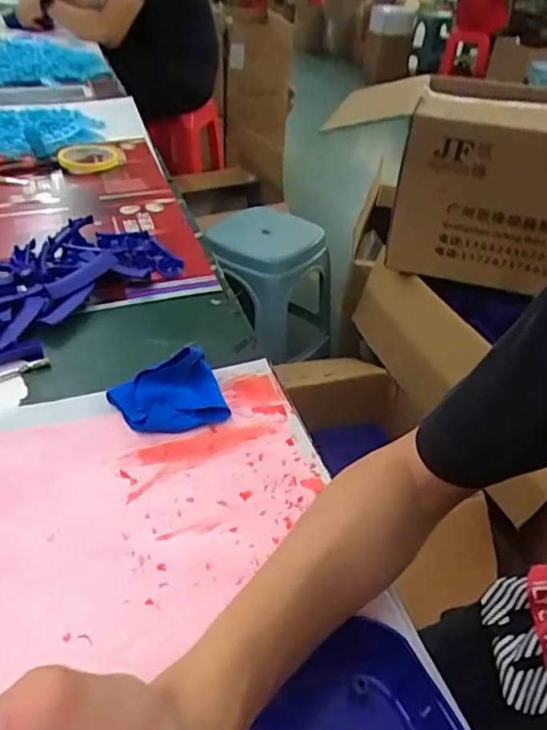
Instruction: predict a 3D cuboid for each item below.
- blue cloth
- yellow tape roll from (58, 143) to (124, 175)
[{"bbox_3d":[-0.091,0.024,0.497,0.091,0.039,0.072,-17,42,-21],"label":"blue cloth"},{"bbox_3d":[-0.311,-0.353,0.973,0.106,0.022,0.115,-7,39,-14],"label":"yellow tape roll"}]

